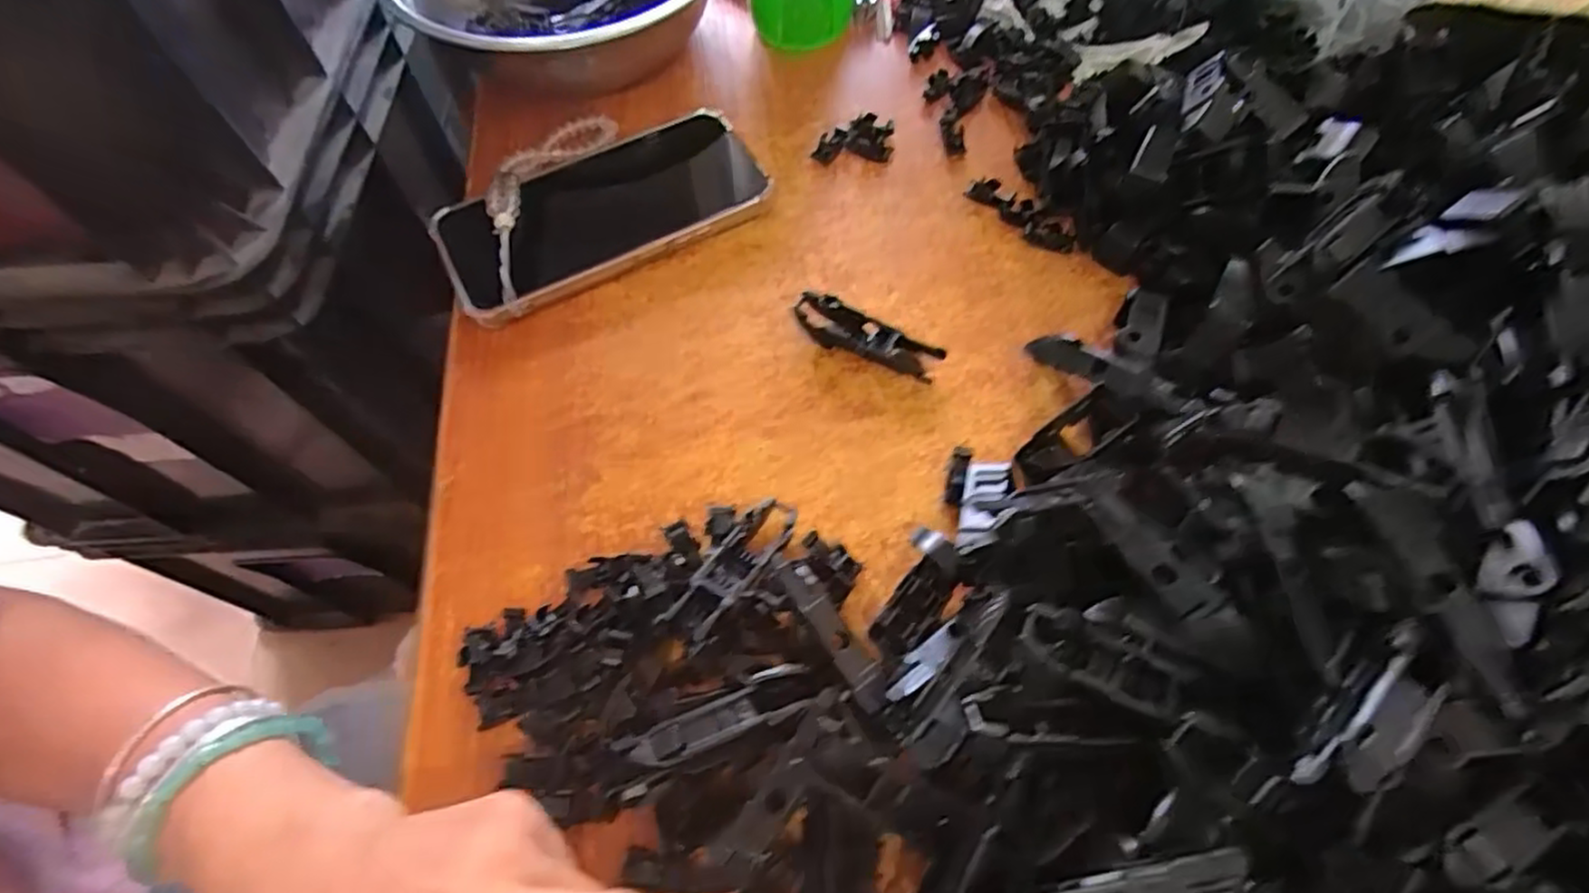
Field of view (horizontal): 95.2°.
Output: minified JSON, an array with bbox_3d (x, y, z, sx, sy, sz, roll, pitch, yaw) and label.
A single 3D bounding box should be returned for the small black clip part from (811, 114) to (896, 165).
[{"bbox_3d":[0.034,-0.172,0.410,0.047,0.010,0.028,-10,62,-4],"label":"small black clip part"}]

